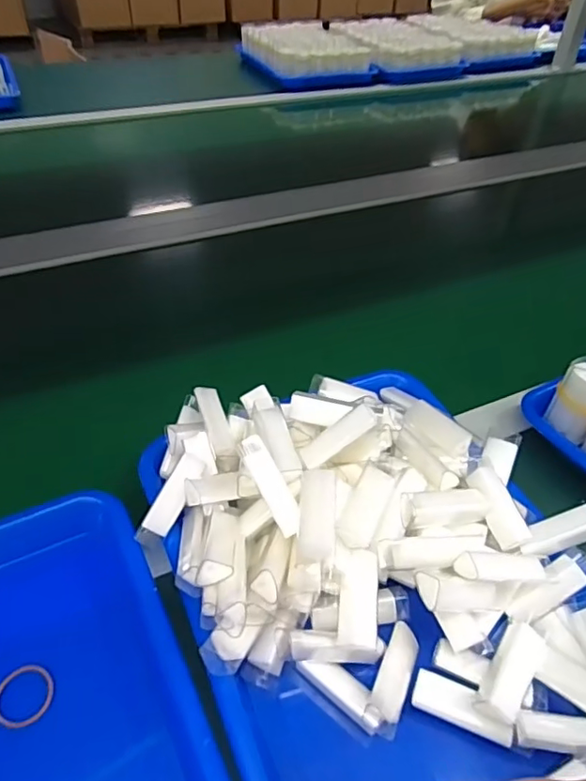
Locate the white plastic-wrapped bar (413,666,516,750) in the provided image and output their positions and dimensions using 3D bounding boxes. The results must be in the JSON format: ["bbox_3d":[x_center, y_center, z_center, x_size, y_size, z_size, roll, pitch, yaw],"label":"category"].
[{"bbox_3d":[0.096,0.180,0.314,0.054,0.011,0.022,18,46,14],"label":"white plastic-wrapped bar"}]

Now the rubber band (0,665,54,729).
[{"bbox_3d":[-0.155,0.175,0.318,0.032,0.006,0.034,6,42,-5],"label":"rubber band"}]

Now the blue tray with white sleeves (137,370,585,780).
[{"bbox_3d":[0.060,0.109,0.346,0.254,0.087,0.321,-18,48,-21],"label":"blue tray with white sleeves"}]

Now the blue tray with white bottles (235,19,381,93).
[{"bbox_3d":[0.025,-0.784,1.286,0.227,0.079,0.283,-18,48,-21],"label":"blue tray with white bottles"}]

